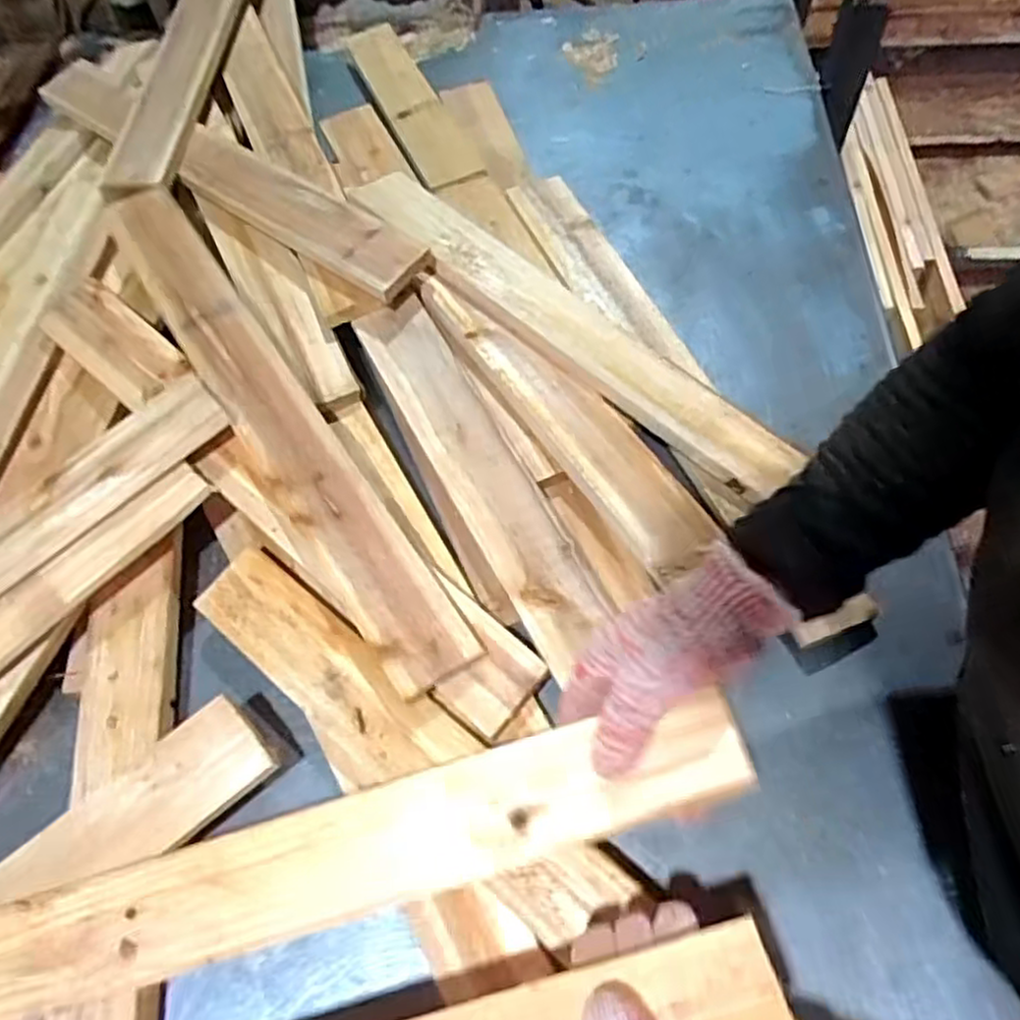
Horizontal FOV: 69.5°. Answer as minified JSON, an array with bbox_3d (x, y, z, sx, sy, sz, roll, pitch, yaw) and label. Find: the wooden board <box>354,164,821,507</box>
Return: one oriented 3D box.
[{"bbox_3d":[0.037,-0.161,0.597,0.435,0.023,0.077,40,70,22],"label":"wooden board"}]

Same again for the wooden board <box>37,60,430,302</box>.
[{"bbox_3d":[-0.262,-0.313,0.668,0.460,0.023,0.061,34,68,20],"label":"wooden board"}]

